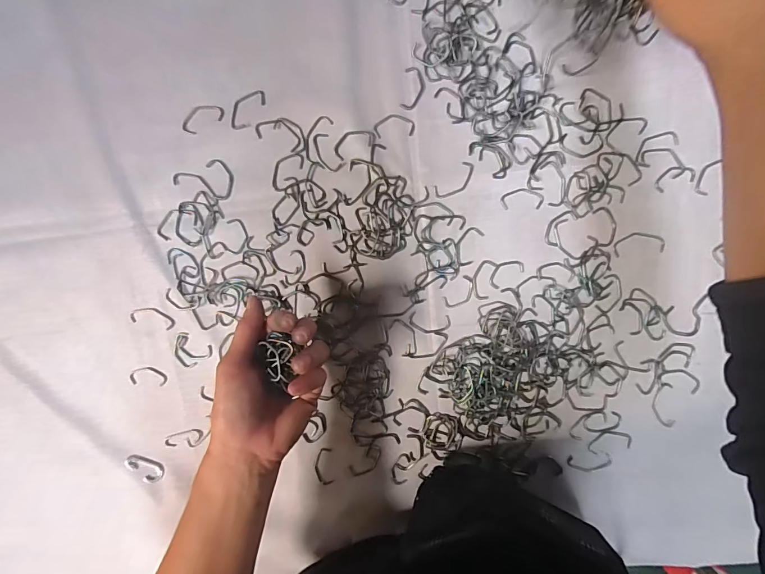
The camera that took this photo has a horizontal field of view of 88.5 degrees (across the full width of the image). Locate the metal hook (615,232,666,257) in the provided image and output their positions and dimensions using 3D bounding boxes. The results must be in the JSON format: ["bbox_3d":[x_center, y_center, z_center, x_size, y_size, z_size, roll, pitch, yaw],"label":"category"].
[{"bbox_3d":[0.226,-0.038,0.345,0.044,0.004,0.019,-6,98,3],"label":"metal hook"}]

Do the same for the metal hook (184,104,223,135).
[{"bbox_3d":[-0.155,-0.146,0.338,0.039,0.004,0.019,-24,97,5],"label":"metal hook"}]

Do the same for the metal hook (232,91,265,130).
[{"bbox_3d":[-0.116,-0.152,0.335,0.022,0.004,0.039,36,98,-3],"label":"metal hook"}]

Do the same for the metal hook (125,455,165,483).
[{"bbox_3d":[-0.231,0.176,0.383,0.038,0.007,0.019,40,98,-4],"label":"metal hook"}]

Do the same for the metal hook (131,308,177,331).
[{"bbox_3d":[-0.215,0.029,0.370,0.041,0.005,0.017,13,98,0],"label":"metal hook"}]

